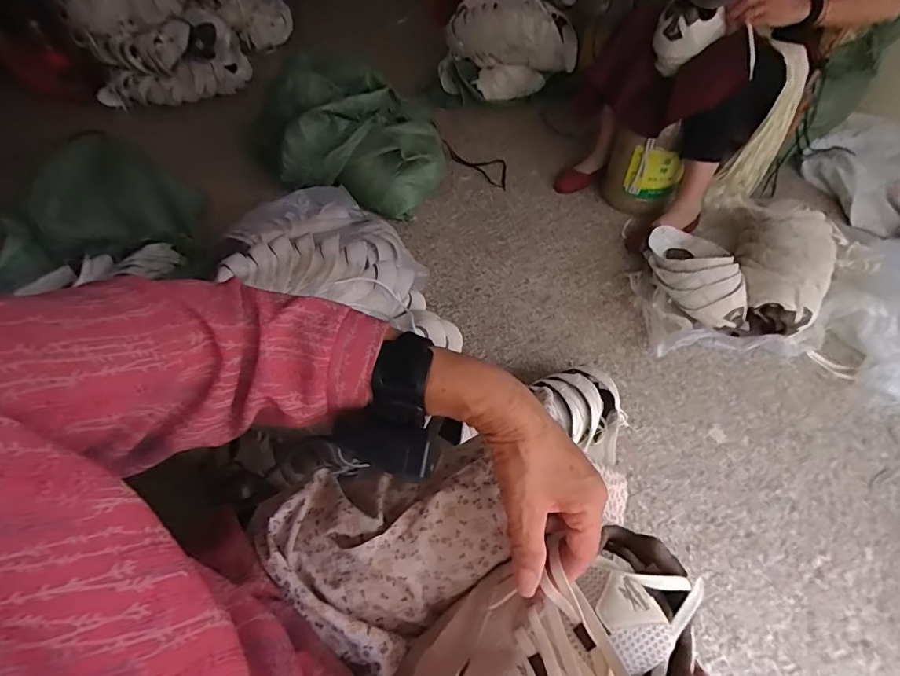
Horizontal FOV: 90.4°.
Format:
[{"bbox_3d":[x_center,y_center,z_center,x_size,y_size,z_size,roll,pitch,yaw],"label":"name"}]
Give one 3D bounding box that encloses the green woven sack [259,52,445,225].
[{"bbox_3d":[-0.236,-0.489,1.105,0.420,0.263,0.278,-16,55,-13],"label":"green woven sack"}]

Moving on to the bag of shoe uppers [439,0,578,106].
[{"bbox_3d":[0.198,-0.940,1.468,0.414,0.255,0.300,13,54,8],"label":"bag of shoe uppers"}]

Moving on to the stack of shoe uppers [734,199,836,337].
[{"bbox_3d":[0.759,-0.157,1.028,0.185,0.151,0.321,28,57,18],"label":"stack of shoe uppers"}]

